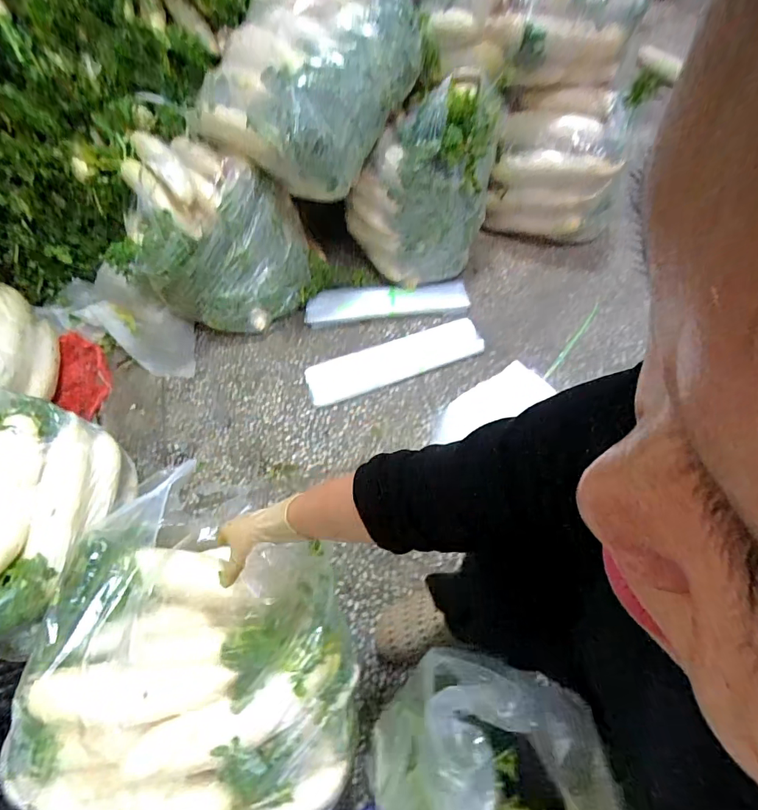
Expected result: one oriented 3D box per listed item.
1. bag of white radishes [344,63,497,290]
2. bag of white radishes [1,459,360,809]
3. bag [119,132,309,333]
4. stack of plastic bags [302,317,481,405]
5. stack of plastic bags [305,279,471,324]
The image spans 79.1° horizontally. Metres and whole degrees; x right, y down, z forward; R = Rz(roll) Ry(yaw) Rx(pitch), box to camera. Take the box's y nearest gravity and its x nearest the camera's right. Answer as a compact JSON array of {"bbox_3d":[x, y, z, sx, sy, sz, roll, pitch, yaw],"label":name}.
[{"bbox_3d":[0.122,-0.498,1.074,0.323,0.372,0.188,-28,60,-14],"label":"bag of white radishes"},{"bbox_3d":[-0.247,0.344,0.614,0.451,0.210,0.403,27,63,19],"label":"bag of white radishes"},{"bbox_3d":[-0.352,-0.395,1.051,0.344,0.344,0.257,-10,57,-3],"label":"bag"},{"bbox_3d":[0.036,-0.104,1.064,0.404,0.029,0.099,-17,58,-7],"label":"stack of plastic bags"},{"bbox_3d":[0.019,-0.266,1.165,0.412,0.044,0.097,-6,57,0],"label":"stack of plastic bags"}]

